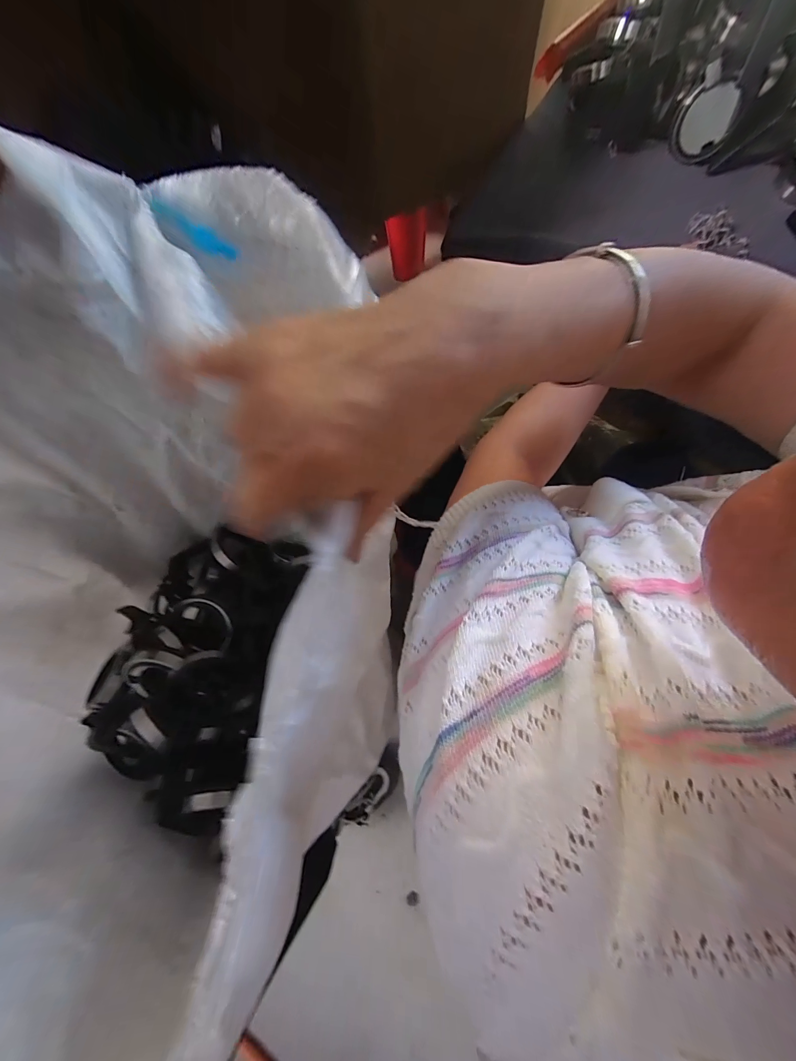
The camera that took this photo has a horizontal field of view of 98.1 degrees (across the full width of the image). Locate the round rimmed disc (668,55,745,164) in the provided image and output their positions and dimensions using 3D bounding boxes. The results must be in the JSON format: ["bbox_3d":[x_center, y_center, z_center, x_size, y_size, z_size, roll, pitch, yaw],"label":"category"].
[{"bbox_3d":[0.376,-0.503,0.421,0.066,0.070,0.019,38,81,8],"label":"round rimmed disc"}]

